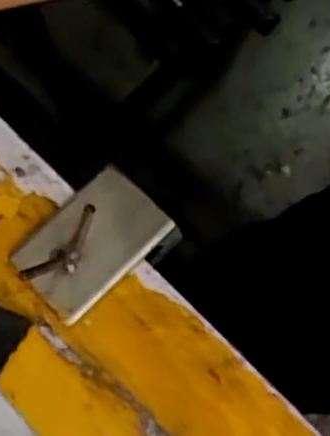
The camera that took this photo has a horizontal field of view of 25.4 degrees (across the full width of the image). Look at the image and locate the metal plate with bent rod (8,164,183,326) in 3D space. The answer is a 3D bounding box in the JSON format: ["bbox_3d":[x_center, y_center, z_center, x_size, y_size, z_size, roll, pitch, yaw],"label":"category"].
[{"bbox_3d":[-0.043,0.014,0.425,0.085,0.015,0.063,-36,73,-7],"label":"metal plate with bent rod"}]

